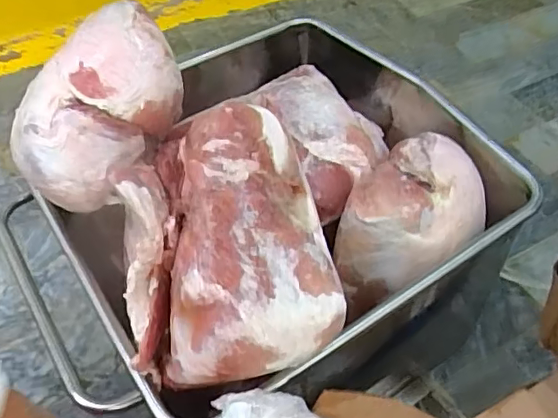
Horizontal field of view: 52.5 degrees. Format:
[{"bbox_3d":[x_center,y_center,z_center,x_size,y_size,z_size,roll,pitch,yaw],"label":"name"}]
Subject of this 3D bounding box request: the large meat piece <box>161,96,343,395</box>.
[{"bbox_3d":[-0.033,0.040,0.692,0.194,0.127,0.323,1,72,-18],"label":"large meat piece"}]

